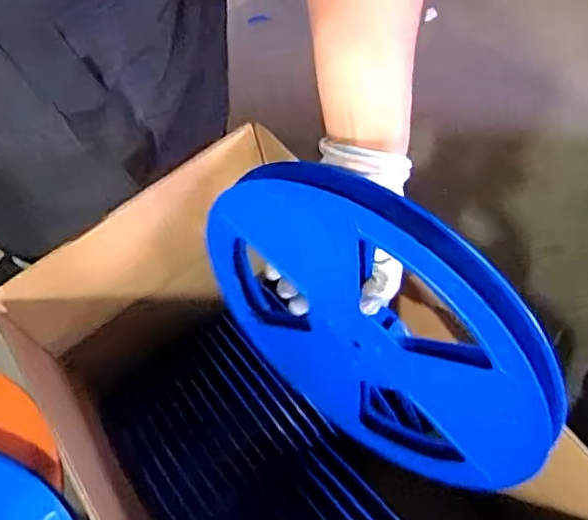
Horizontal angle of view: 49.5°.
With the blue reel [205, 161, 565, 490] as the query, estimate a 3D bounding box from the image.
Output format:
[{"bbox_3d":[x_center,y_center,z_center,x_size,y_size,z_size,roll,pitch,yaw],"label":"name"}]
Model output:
[{"bbox_3d":[0.055,0.065,0.532,0.307,0.318,0.026,44,60,6],"label":"blue reel"}]

